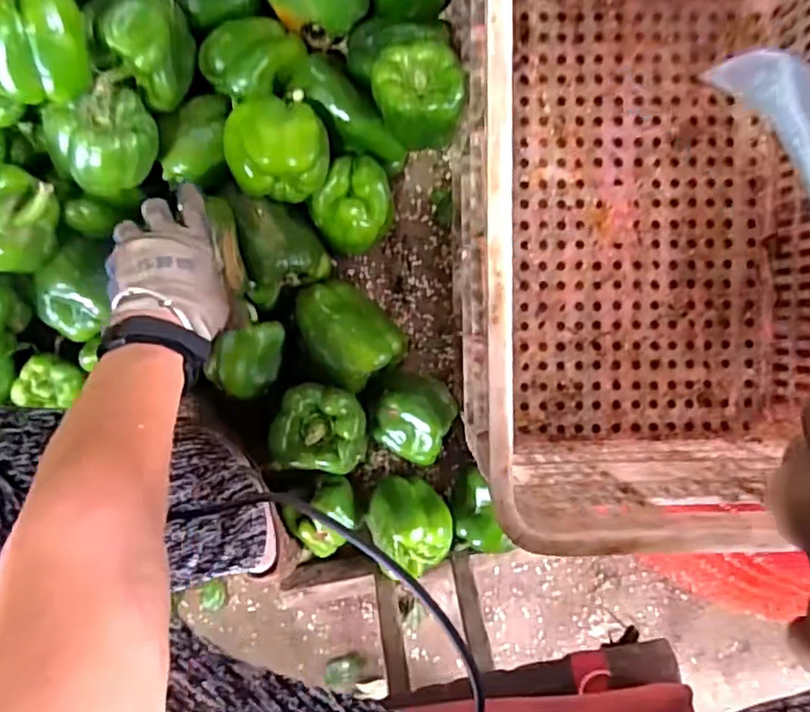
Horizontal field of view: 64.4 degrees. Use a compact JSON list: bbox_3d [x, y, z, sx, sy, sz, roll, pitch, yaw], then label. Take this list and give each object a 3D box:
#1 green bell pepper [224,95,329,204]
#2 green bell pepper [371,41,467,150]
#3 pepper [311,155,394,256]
[{"bbox_3d":[-0.115,-0.185,0.576,0.087,0.069,0.077,6,88,2],"label":"green bell pepper"},{"bbox_3d":[0.014,-0.232,0.581,0.077,0.066,0.093,-21,88,1],"label":"green bell pepper"},{"bbox_3d":[-0.047,-0.145,0.647,0.073,0.087,0.086,37,89,2],"label":"pepper"}]

